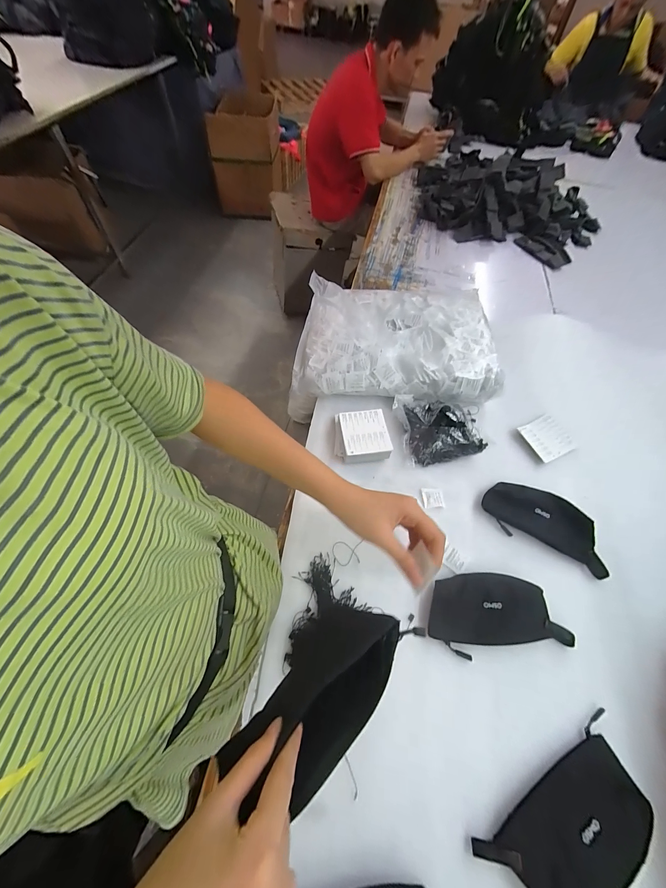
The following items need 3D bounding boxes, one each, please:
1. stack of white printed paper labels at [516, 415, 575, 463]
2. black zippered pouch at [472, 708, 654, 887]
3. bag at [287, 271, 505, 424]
[{"bbox_3d":[0.458,-0.012,0.682,0.087,0.010,0.091,-24,64,-17],"label":"stack of white printed paper labels"},{"bbox_3d":[0.291,0.456,0.379,0.235,0.037,0.097,-24,64,-18],"label":"black zippered pouch"},{"bbox_3d":[0.139,-0.260,0.768,0.446,0.103,0.345,3,59,-3],"label":"bag"}]

